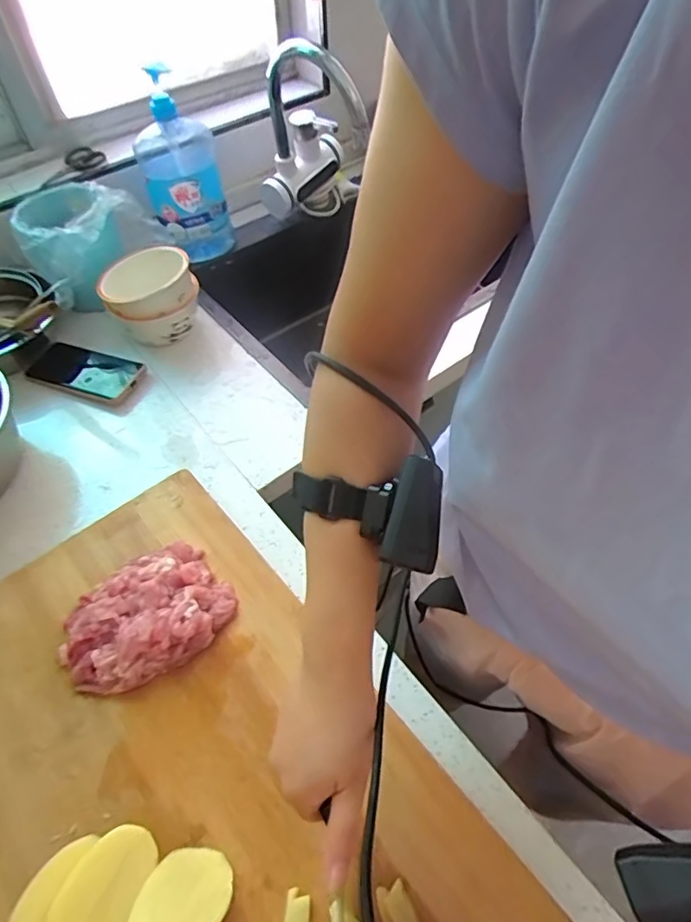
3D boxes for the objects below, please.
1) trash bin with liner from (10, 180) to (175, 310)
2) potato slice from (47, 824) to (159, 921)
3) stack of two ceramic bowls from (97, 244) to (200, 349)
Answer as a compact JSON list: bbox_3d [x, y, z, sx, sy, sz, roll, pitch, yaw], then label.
[{"bbox_3d":[-0.359,-0.317,0.763,0.186,0.132,0.122,-37,61,-23],"label":"trash bin with liner"},{"bbox_3d":[-0.174,0.310,0.375,0.056,0.004,0.086,17,47,-2],"label":"potato slice"},{"bbox_3d":[-0.271,-0.226,0.749,0.122,0.106,0.107,-17,55,-11],"label":"stack of two ceramic bowls"}]

